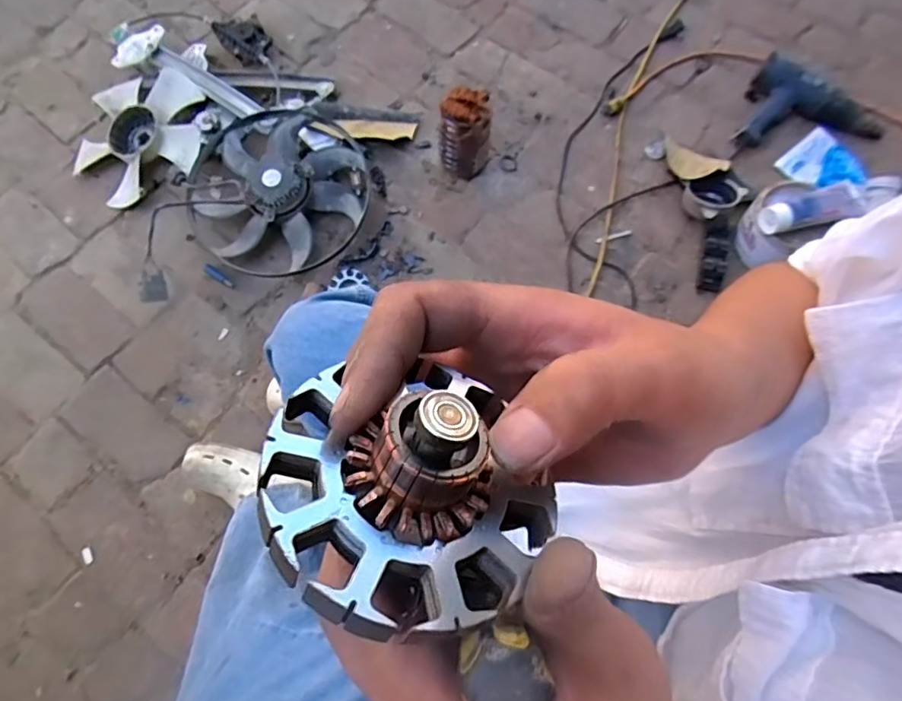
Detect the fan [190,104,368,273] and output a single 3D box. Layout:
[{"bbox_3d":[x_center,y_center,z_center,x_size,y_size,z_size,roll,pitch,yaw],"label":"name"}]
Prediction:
[{"bbox_3d":[-0.338,-0.319,1.077,0.344,0.084,0.328,-1,71,2],"label":"fan"}]

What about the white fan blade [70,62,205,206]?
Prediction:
[{"bbox_3d":[-0.623,-0.434,1.145,0.270,0.062,0.271,-1,71,2],"label":"white fan blade"}]

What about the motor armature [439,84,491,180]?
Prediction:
[{"bbox_3d":[0.025,-0.404,1.068,0.093,0.160,0.084,-1,71,2],"label":"motor armature"}]

